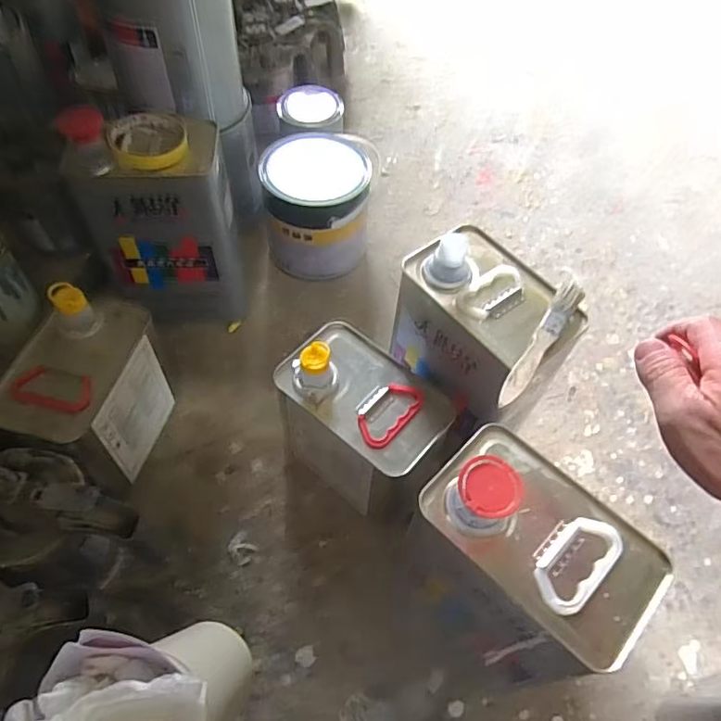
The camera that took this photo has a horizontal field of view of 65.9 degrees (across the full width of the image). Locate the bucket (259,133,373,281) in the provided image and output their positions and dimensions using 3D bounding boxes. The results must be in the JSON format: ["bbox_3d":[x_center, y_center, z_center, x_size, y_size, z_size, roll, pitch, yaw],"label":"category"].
[{"bbox_3d":[-0.066,-0.234,0.861,0.152,0.163,0.167,1,57,-2],"label":"bucket"}]

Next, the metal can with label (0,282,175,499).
[{"bbox_3d":[-0.304,0.037,0.635,0.105,0.202,0.174,13,57,6],"label":"metal can with label"}]

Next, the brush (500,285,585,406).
[{"bbox_3d":[0.162,-0.018,0.498,0.022,0.012,0.150,31,60,17],"label":"brush"}]

